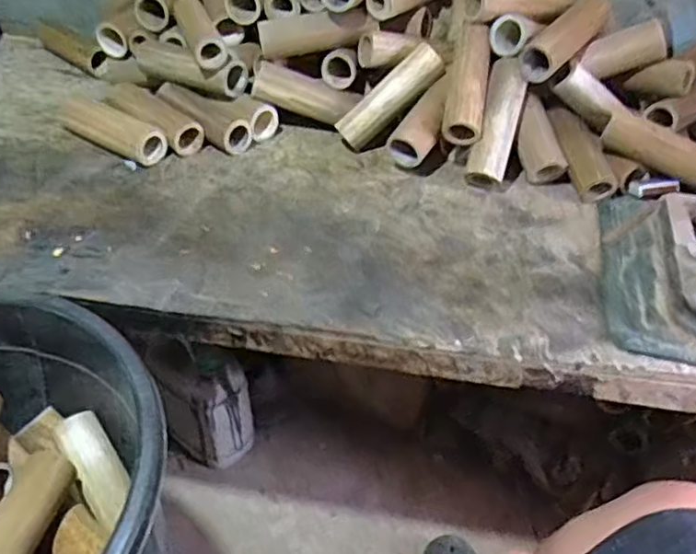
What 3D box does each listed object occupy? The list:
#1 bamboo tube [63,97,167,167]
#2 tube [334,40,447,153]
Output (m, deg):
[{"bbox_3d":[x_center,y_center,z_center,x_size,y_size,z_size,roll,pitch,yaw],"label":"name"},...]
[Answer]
[{"bbox_3d":[-0.351,-0.220,0.961,0.187,0.057,0.052,26,46,27],"label":"bamboo tube"},{"bbox_3d":[0.062,-0.266,0.966,0.184,0.044,0.049,-43,46,7],"label":"tube"}]

